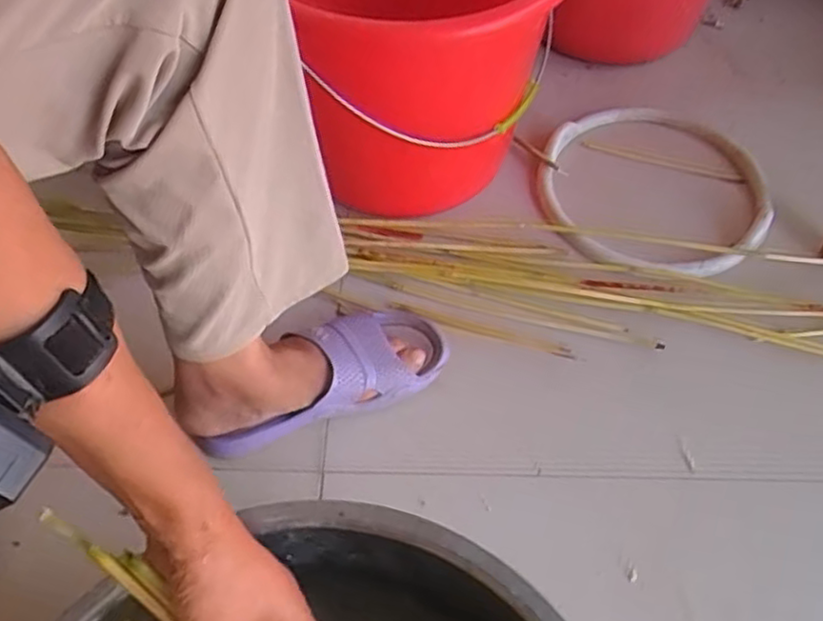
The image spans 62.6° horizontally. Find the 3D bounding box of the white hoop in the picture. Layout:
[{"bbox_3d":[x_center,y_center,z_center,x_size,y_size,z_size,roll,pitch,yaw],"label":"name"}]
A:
[{"bbox_3d":[0.286,-0.147,0.793,0.266,0.012,0.263,1,59,-1],"label":"white hoop"}]

